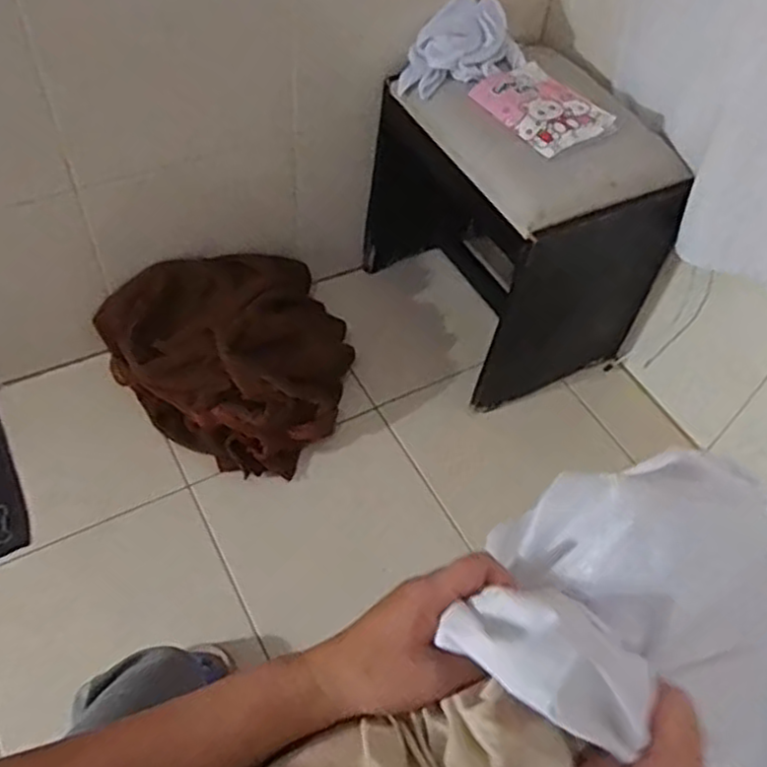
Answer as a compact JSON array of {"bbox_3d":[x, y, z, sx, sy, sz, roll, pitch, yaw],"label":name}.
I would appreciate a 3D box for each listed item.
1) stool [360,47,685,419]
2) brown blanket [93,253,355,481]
[{"bbox_3d":[0.254,-0.313,1.417,0.394,0.489,0.457,-18,57,-18],"label":"stool"},{"bbox_3d":[-0.261,-0.069,1.393,0.407,0.185,0.421,2,53,-3],"label":"brown blanket"}]

